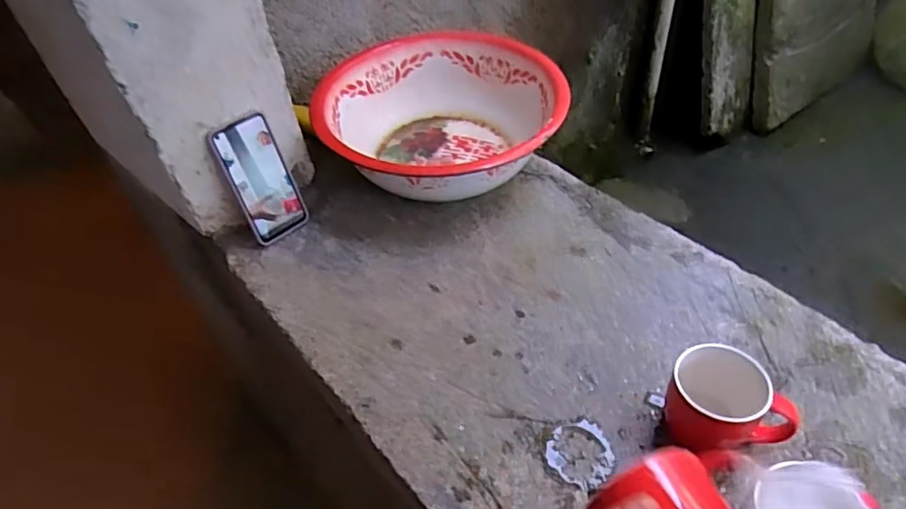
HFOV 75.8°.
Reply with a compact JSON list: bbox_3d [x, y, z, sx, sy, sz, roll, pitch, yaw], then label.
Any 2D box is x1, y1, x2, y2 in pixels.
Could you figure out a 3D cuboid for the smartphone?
[{"bbox_3d":[-0.245,-0.092,0.747,0.074,0.166,0.013,-34,37,-23],"label":"smartphone"}]

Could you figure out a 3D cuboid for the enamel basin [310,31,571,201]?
[{"bbox_3d":[-0.017,-0.201,0.862,0.336,0.110,0.318,-2,49,3],"label":"enamel basin"}]

